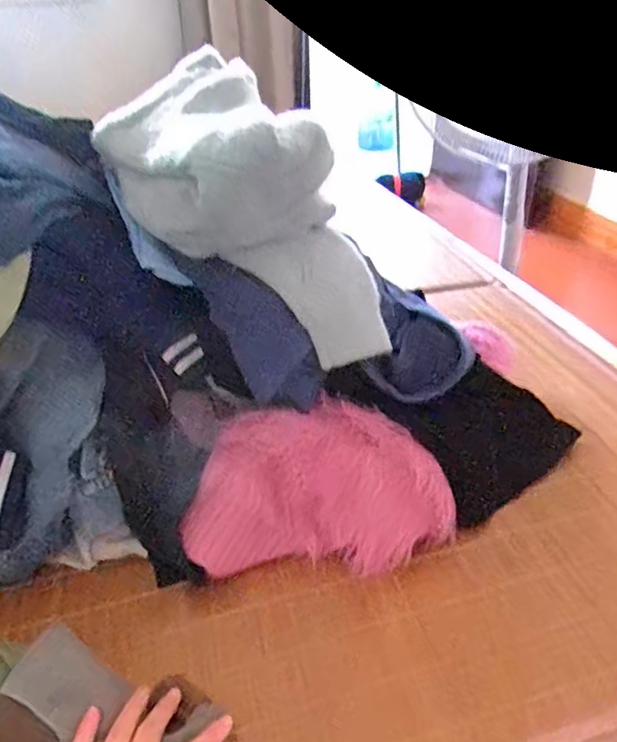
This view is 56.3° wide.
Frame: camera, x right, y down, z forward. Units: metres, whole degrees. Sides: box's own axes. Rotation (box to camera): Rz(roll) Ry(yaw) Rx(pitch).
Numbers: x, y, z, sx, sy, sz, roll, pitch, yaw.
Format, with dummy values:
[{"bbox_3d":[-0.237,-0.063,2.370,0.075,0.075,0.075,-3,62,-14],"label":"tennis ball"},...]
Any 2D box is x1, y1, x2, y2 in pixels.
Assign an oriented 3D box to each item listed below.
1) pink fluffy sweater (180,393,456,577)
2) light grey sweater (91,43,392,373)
[{"bbox_3d":[0.011,0.119,0.597,0.256,0.104,0.144,-2,34,-1],"label":"pink fluffy sweater"},{"bbox_3d":[-0.077,-0.169,0.634,0.186,0.247,0.347,-23,39,-28],"label":"light grey sweater"}]

